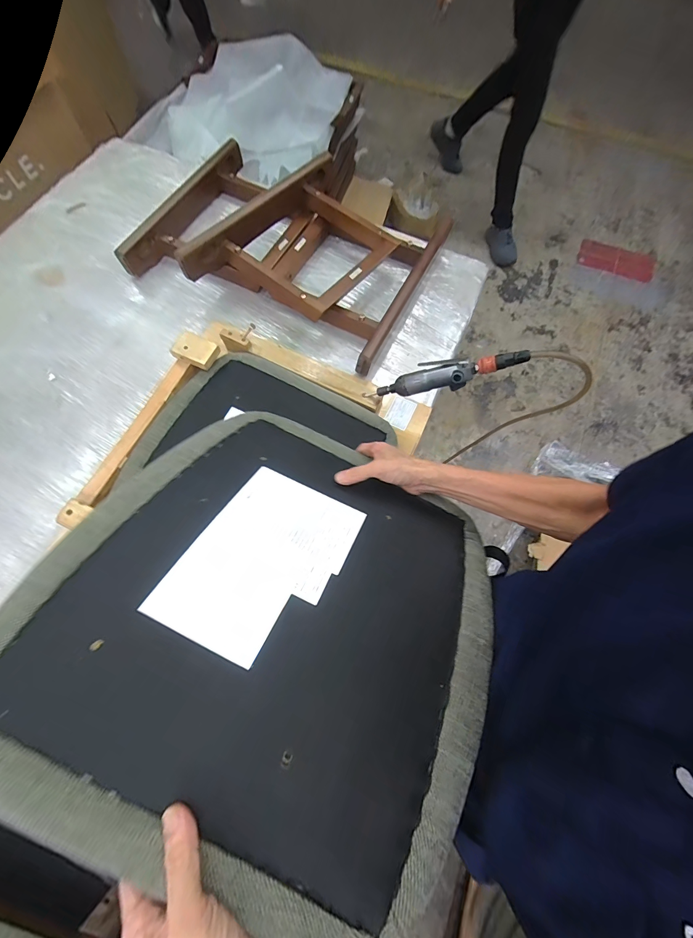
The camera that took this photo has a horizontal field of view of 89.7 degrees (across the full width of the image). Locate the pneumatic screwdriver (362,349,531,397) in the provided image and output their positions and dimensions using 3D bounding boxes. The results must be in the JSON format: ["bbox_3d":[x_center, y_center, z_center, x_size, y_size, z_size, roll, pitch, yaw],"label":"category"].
[{"bbox_3d":[0.161,-0.167,0.617,0.287,0.043,0.050,-7,66,31],"label":"pneumatic screwdriver"}]

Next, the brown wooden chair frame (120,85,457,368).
[{"bbox_3d":[-0.128,-0.531,0.827,0.621,0.124,0.433,25,72,10],"label":"brown wooden chair frame"}]

